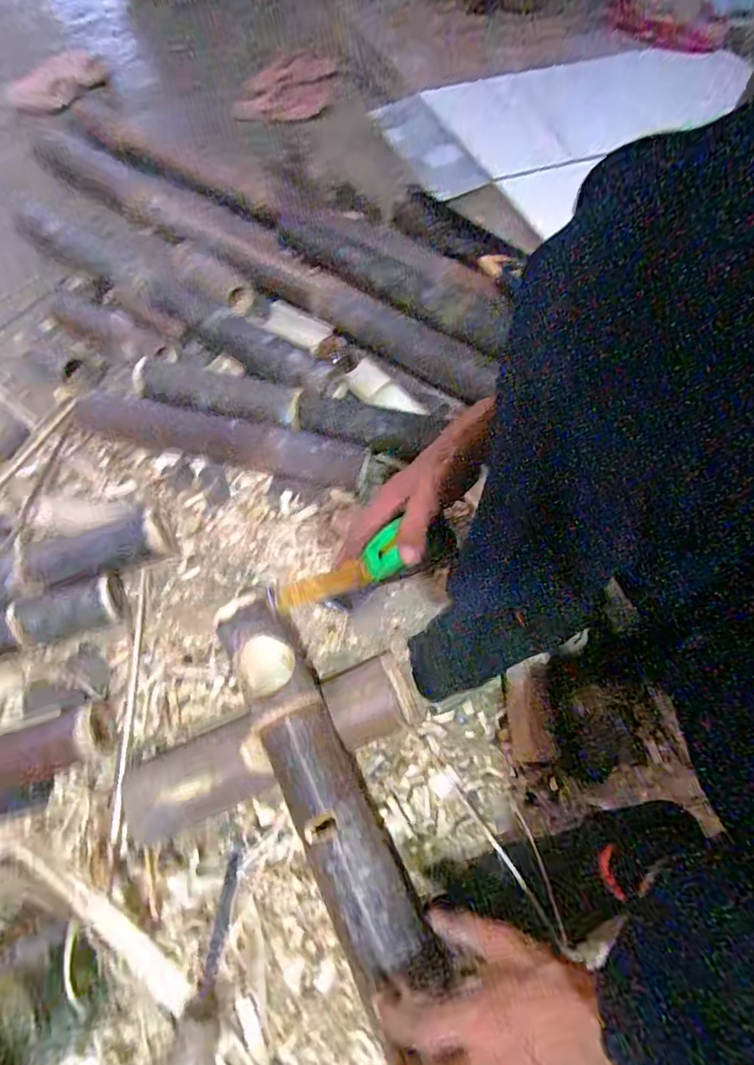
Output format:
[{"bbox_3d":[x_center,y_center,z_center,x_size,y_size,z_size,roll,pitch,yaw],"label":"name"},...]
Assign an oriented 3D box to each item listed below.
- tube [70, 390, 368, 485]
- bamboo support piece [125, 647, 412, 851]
[{"bbox_3d":[-0.245,-0.140,0.743,0.467,0.063,0.062,13,63,6],"label":"tube"},{"bbox_3d":[-0.109,0.226,0.548,0.315,0.060,0.095,-21,64,-11],"label":"bamboo support piece"}]

